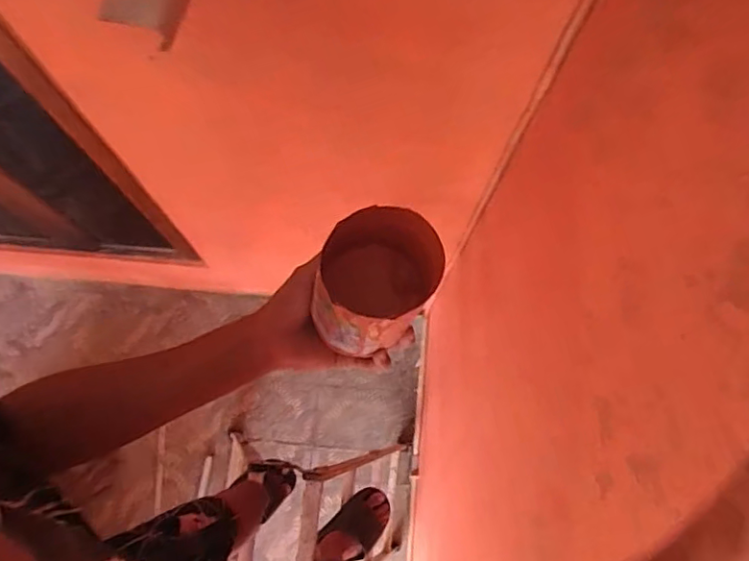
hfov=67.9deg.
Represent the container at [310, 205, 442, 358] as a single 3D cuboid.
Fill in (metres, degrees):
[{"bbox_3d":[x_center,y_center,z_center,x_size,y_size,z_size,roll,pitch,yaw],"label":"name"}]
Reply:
[{"bbox_3d":[0.002,0.006,0.433,0.089,0.102,0.083,1,70,-2],"label":"container"}]

